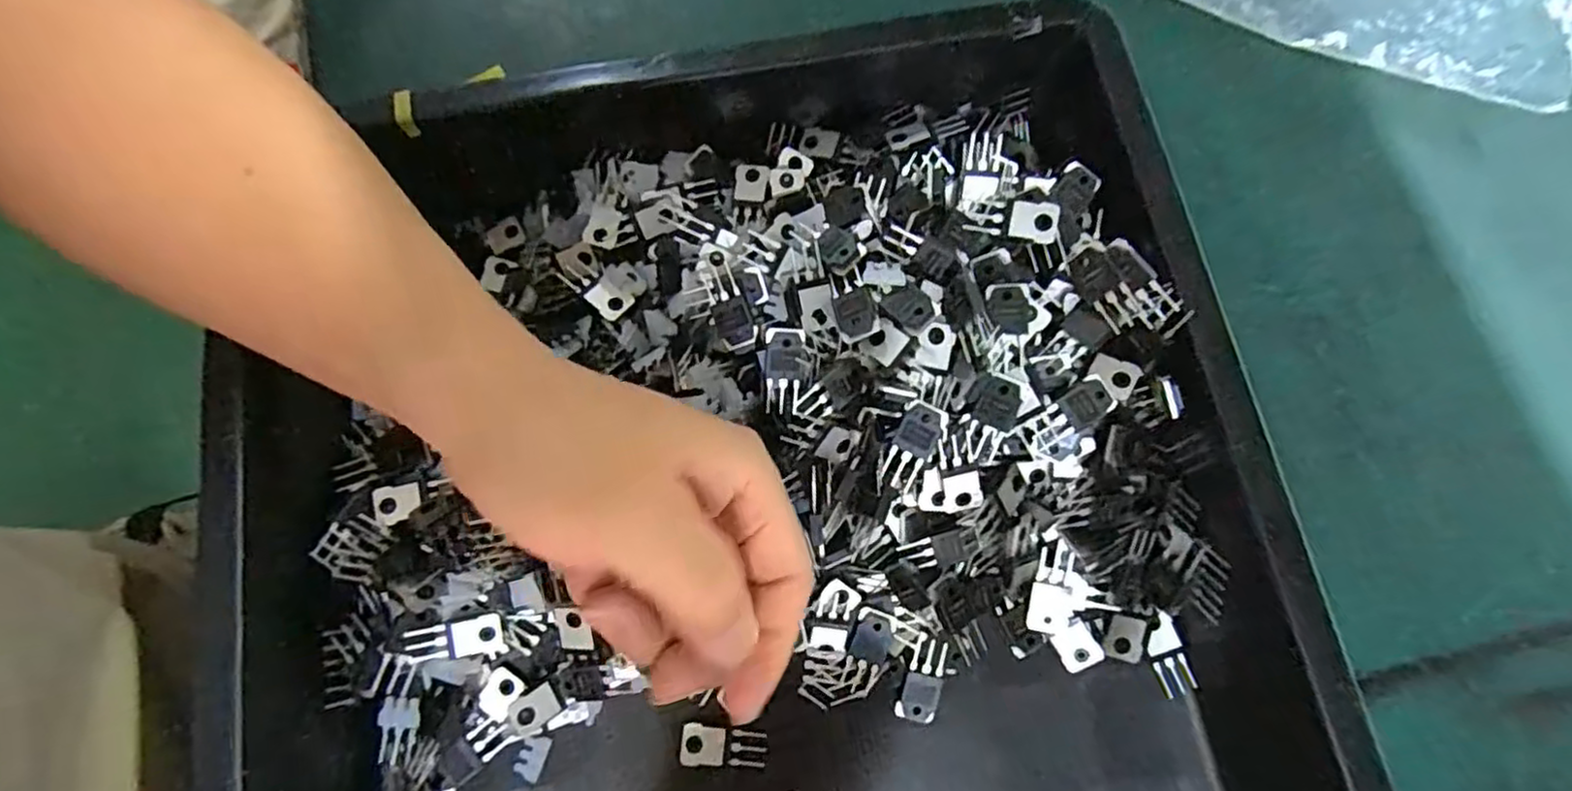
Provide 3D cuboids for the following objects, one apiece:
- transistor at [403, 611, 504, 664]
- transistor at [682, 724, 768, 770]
[{"bbox_3d":[-0.131,0.096,0.269,0.034,0.007,0.015,-11,77,-3],"label":"transistor"},{"bbox_3d":[-0.026,0.143,0.278,0.033,0.004,0.016,2,76,0],"label":"transistor"}]

